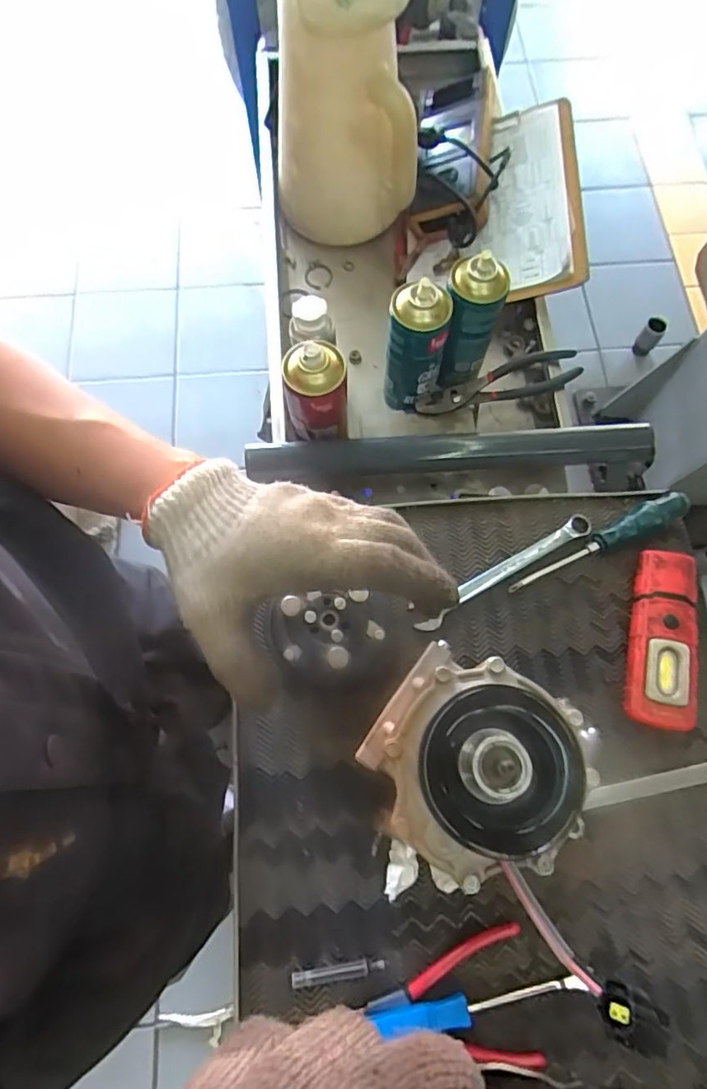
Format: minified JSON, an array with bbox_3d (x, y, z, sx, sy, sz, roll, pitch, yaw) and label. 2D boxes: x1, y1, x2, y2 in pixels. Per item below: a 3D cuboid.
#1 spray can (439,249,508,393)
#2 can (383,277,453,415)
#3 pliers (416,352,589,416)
[{"bbox_3d":[0.130,-0.244,0.638,0.057,0.159,0.053,0,73,-1],"label":"spray can"},{"bbox_3d":[0.068,-0.213,0.625,0.065,0.149,0.059,9,73,2],"label":"can"},{"bbox_3d":[0.168,-0.194,0.670,0.188,0.032,0.049,-8,73,-3],"label":"pliers"}]

